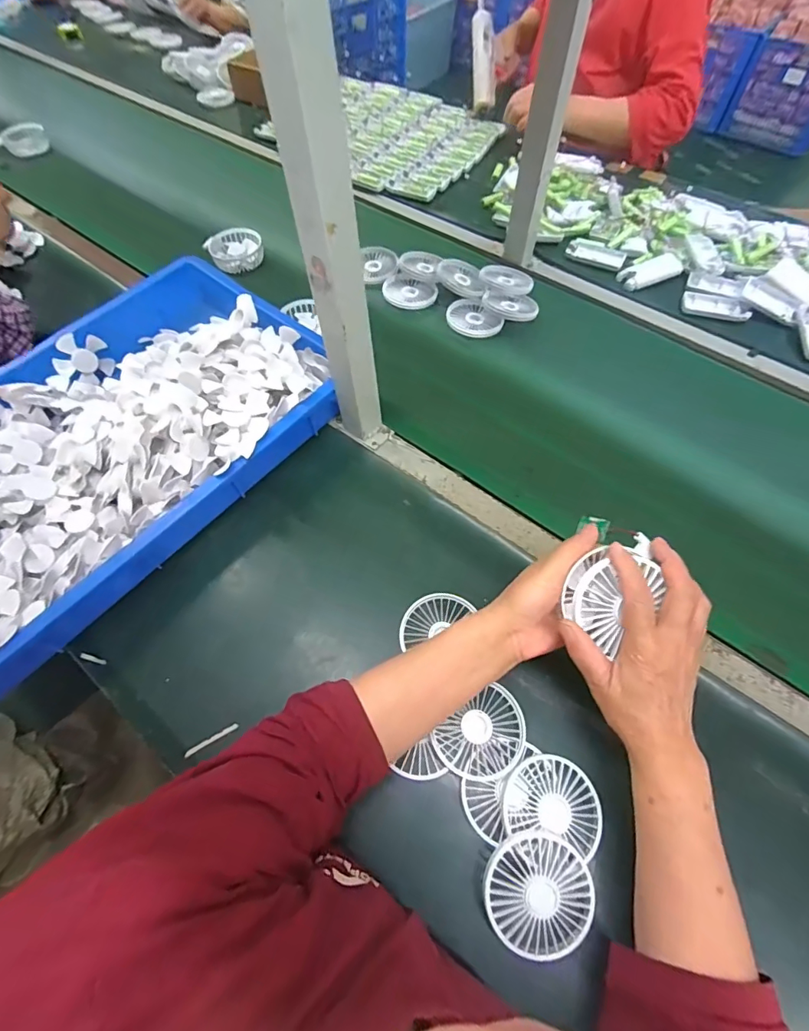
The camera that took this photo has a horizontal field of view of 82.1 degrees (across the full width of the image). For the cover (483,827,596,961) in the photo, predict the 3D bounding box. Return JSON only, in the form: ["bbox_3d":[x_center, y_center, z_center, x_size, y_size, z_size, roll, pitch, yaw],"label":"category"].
[{"bbox_3d":[0.109,0.307,0.378,0.084,0.020,0.083,26,65,15],"label":"cover"}]

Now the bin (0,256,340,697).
[{"bbox_3d":[-0.376,-0.098,0.584,0.378,0.107,0.562,36,68,19],"label":"bin"}]

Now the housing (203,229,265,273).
[{"bbox_3d":[-0.297,-0.470,0.818,0.087,0.027,0.097,-33,65,-15],"label":"housing"}]

